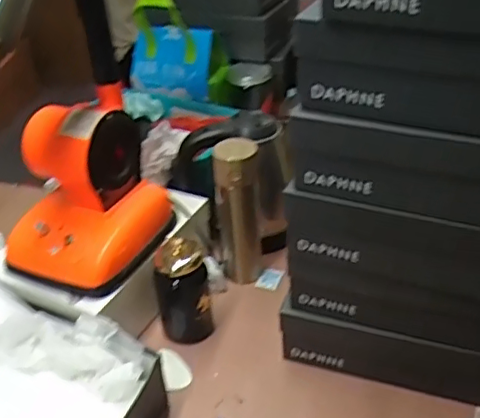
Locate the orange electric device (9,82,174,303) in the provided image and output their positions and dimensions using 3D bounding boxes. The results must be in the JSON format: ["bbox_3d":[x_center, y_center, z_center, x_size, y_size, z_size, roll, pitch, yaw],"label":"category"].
[{"bbox_3d":[-0.214,-0.029,0.836,0.175,0.202,0.207,14,38,23],"label":"orange electric device"}]

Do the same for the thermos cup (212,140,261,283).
[{"bbox_3d":[-0.002,0.005,0.947,0.067,0.246,0.078,-1,35,2],"label":"thermos cup"}]

